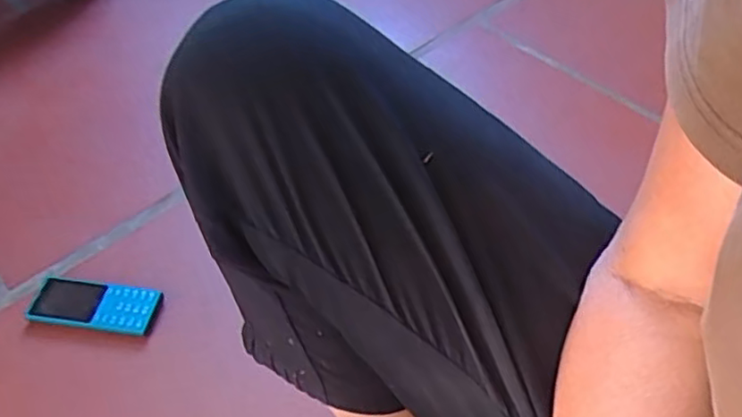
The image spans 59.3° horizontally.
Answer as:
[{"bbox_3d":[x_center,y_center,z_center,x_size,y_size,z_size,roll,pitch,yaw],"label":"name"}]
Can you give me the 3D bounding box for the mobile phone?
[{"bbox_3d":[-0.277,0.097,0.657,0.119,0.016,0.049,6,49,6],"label":"mobile phone"}]

